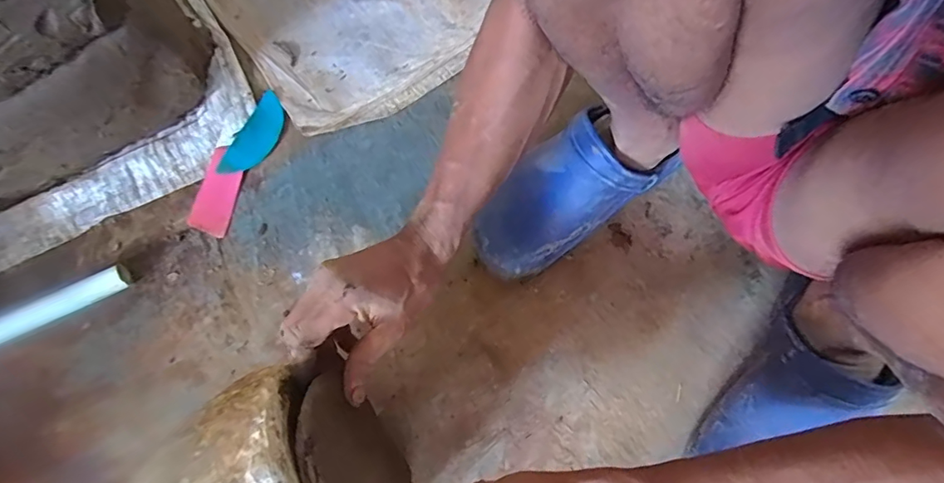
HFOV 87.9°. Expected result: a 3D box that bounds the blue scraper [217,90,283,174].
[{"bbox_3d":[-0.252,-0.125,0.570,0.041,0.012,0.111,20,71,10],"label":"blue scraper"}]

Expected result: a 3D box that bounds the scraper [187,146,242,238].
[{"bbox_3d":[-0.288,-0.057,0.552,0.044,0.009,0.102,9,71,-3],"label":"scraper"}]

